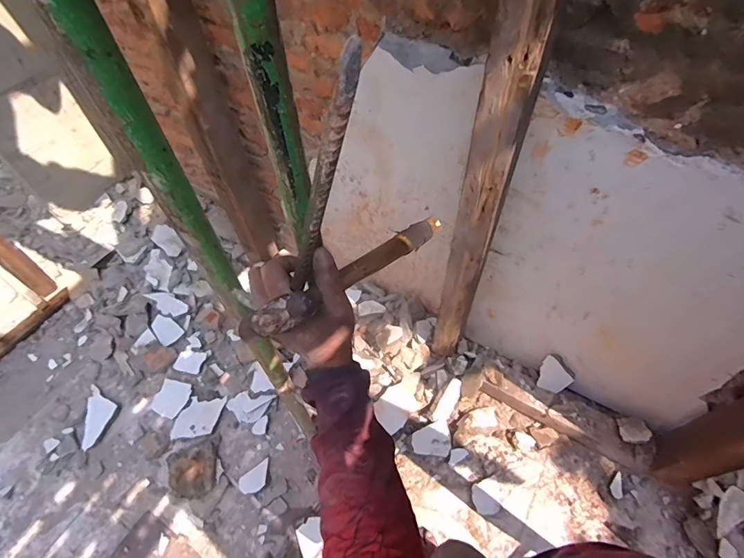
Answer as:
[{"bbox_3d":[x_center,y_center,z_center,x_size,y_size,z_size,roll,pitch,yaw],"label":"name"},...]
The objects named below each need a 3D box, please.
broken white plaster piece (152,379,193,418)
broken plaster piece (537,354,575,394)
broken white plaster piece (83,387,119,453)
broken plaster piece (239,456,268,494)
[{"bbox_3d":[-0.713,0.423,1.481,0.121,0.013,0.122,15,57,10],"label":"broken white plaster piece"},{"bbox_3d":[0.601,0.324,1.388,0.109,0.122,0.014,41,41,12],"label":"broken plaster piece"},{"bbox_3d":[-0.952,0.471,1.462,0.100,0.012,0.225,-13,56,-8],"label":"broken white plaster piece"},{"bbox_3d":[-0.368,0.637,1.333,0.109,0.009,0.068,-36,62,-22],"label":"broken plaster piece"}]

